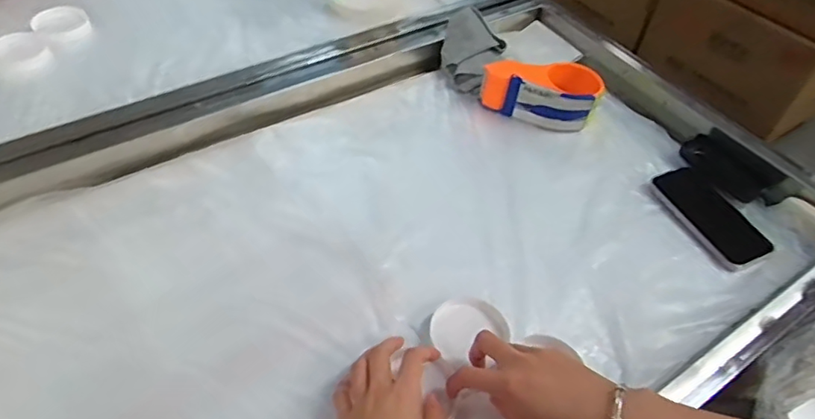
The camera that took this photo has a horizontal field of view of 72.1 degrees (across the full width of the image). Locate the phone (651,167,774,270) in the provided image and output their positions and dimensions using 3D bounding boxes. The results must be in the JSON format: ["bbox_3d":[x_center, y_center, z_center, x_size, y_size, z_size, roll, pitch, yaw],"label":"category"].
[{"bbox_3d":[0.363,0.005,0.673,0.074,0.008,0.146,-14,52,-17],"label":"phone"}]

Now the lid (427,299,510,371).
[{"bbox_3d":[0.060,0.118,0.559,0.075,0.009,0.064,-20,52,-19],"label":"lid"}]

